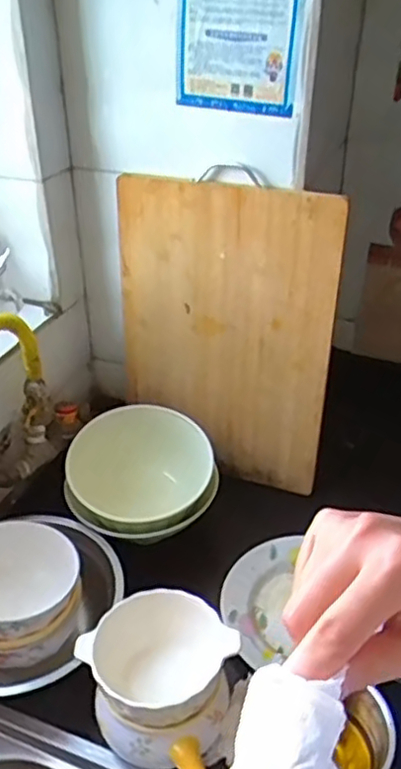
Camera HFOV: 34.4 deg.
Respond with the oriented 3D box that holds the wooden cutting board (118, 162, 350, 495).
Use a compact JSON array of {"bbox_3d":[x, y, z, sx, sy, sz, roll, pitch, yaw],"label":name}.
[{"bbox_3d":[0.029,-0.059,0.902,0.301,0.433,0.022,10,31,17],"label":"wooden cutting board"}]

